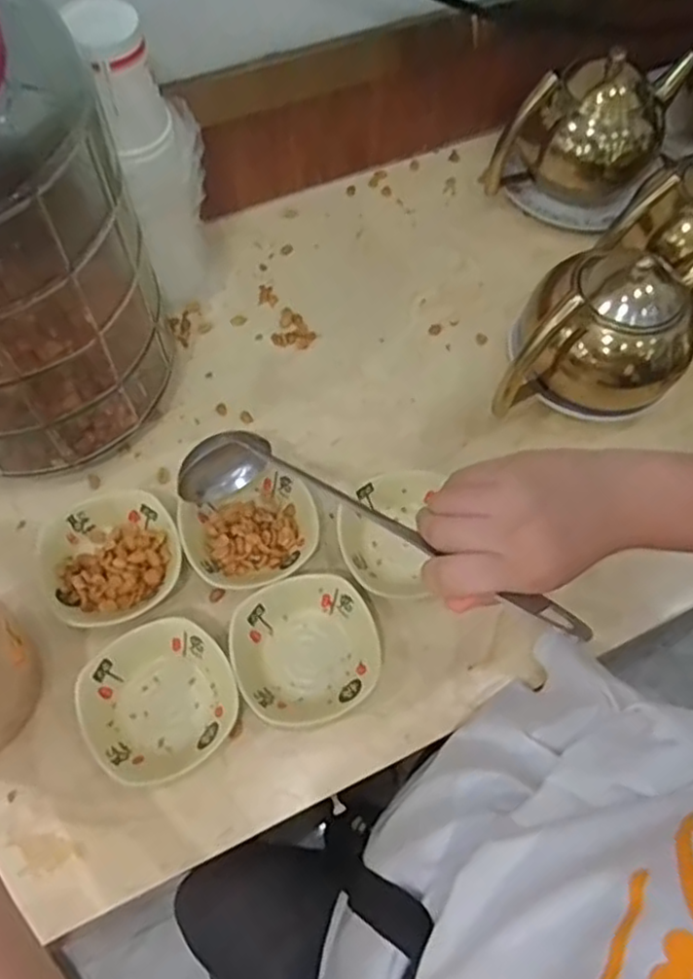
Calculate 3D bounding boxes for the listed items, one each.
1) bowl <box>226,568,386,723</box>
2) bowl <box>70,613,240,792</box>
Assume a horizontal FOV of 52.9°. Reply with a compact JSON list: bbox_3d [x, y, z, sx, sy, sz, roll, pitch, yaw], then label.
[{"bbox_3d":[-0.030,0.115,0.501,0.099,0.032,0.099,1,64,-2],"label":"bowl"},{"bbox_3d":[-0.129,0.145,0.483,0.099,0.030,0.097,-33,70,-16],"label":"bowl"}]

